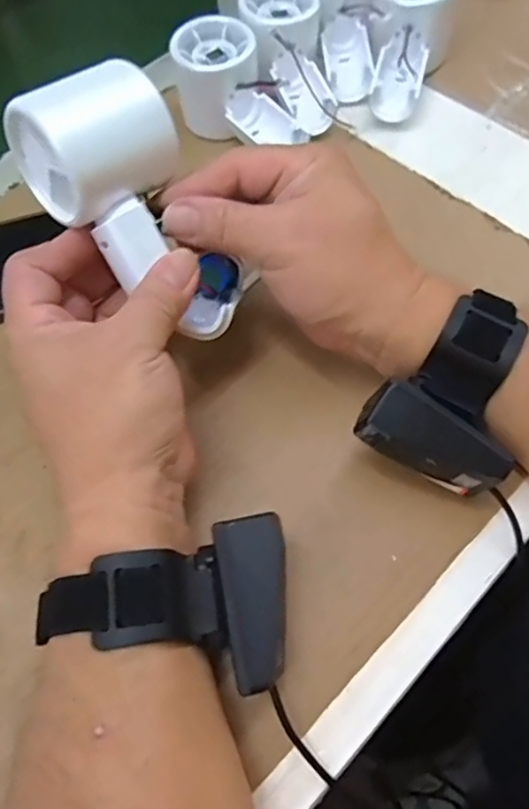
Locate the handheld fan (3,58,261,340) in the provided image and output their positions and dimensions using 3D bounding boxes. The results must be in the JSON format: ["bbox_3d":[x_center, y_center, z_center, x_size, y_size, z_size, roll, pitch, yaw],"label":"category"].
[{"bbox_3d":[-0.061,-0.096,0.292,0.060,0.129,0.055,-50,32,-20],"label":"handheld fan"}]

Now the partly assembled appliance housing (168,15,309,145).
[{"bbox_3d":[-0.021,-0.215,0.413,0.058,0.057,0.102,-29,65,-12],"label":"partly assembled appliance housing"}]

